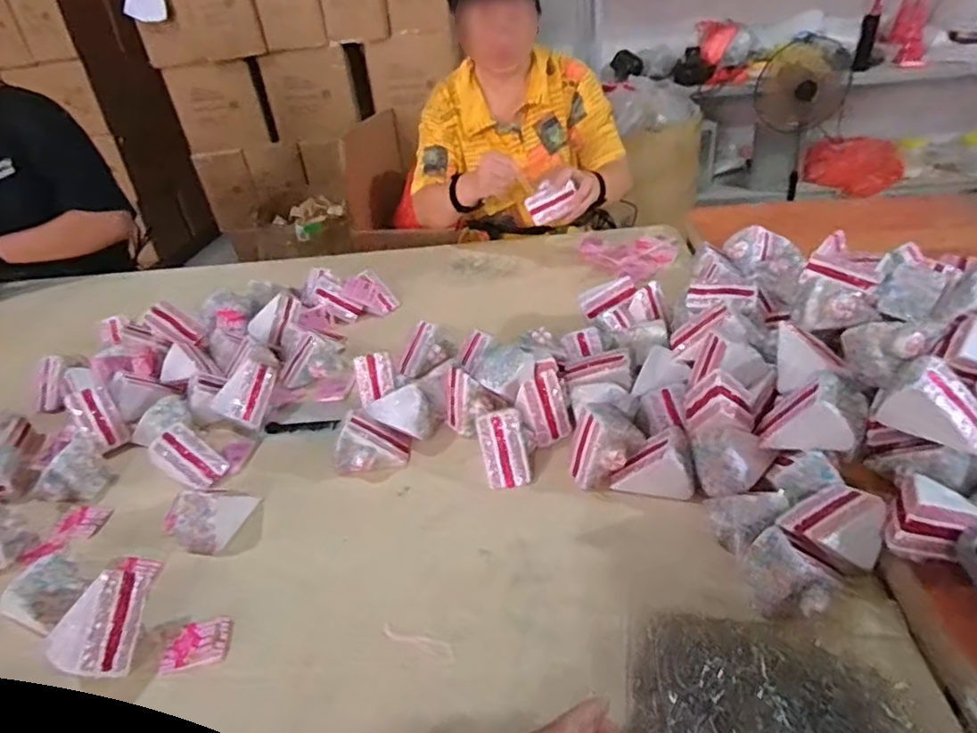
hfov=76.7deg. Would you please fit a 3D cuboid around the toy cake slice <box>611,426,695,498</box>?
[{"bbox_3d":[0.186,0.106,0.690,0.088,0.066,0.053,11,37,25],"label":"toy cake slice"}]

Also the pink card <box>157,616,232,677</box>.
[{"bbox_3d":[-0.289,0.275,0.612,0.064,0.010,0.047,-8,33,-3],"label":"pink card"}]

